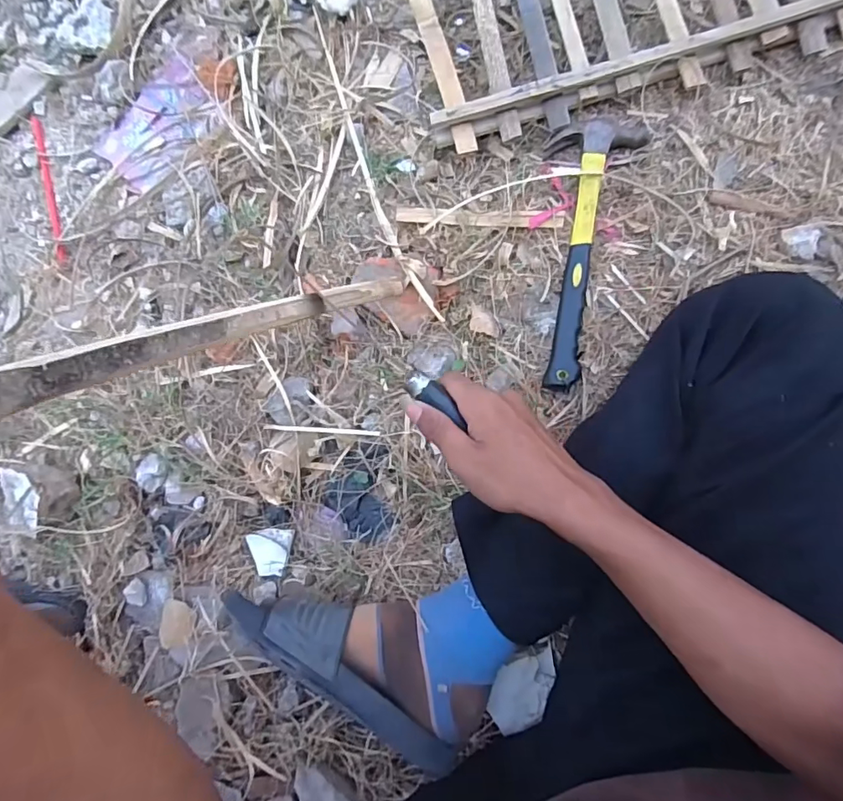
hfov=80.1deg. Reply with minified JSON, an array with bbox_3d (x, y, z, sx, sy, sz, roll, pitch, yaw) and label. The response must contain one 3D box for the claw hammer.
[{"bbox_3d":[0.154,-0.142,0.485,0.085,0.024,0.264,8,88,9],"label":"claw hammer"}]

